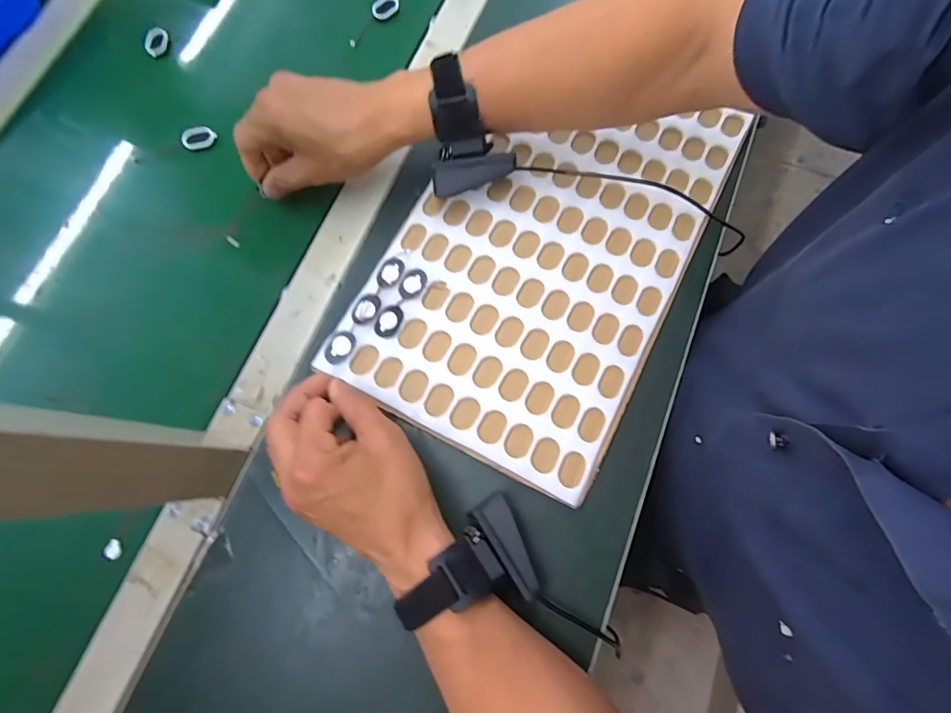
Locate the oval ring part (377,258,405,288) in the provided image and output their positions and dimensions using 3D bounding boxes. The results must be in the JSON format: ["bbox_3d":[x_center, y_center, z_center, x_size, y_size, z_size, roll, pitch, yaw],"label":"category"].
[{"bbox_3d":[-0.074,-0.072,0.378,0.020,0.004,0.028,27,78,7],"label":"oval ring part"}]

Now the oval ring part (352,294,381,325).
[{"bbox_3d":[-0.092,-0.040,0.368,0.022,0.005,0.028,19,77,6],"label":"oval ring part"}]

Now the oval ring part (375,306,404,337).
[{"bbox_3d":[-0.071,-0.030,0.366,0.018,0.004,0.029,24,78,7],"label":"oval ring part"}]

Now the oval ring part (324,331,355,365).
[{"bbox_3d":[-0.112,-0.007,0.361,0.022,0.004,0.029,17,77,5],"label":"oval ring part"}]

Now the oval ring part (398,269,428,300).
[{"bbox_3d":[-0.053,-0.062,0.375,0.021,0.004,0.029,28,78,8],"label":"oval ring part"}]

